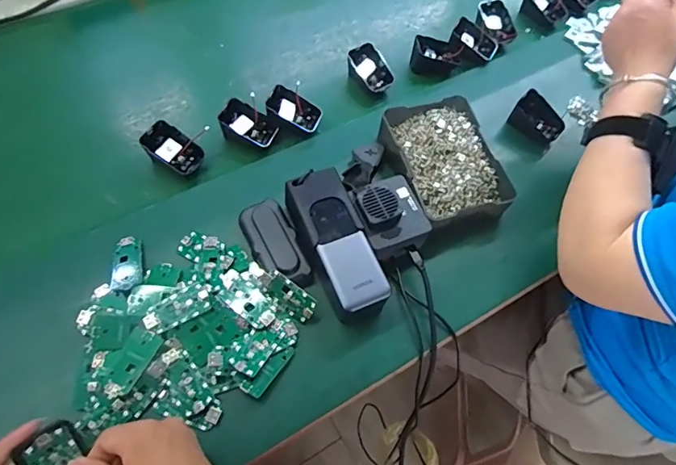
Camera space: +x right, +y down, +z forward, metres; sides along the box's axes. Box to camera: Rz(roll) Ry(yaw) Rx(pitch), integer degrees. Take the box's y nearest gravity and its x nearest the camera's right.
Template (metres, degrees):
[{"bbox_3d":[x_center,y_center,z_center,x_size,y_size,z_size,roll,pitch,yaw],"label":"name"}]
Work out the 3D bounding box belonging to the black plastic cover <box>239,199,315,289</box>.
[{"bbox_3d":[-0.070,0.015,0.516,0.050,0.026,0.101,-20,64,-14],"label":"black plastic cover"}]

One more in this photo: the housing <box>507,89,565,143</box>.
[{"bbox_3d":[0.265,-0.151,0.617,0.066,0.041,0.030,33,64,15],"label":"housing"}]

